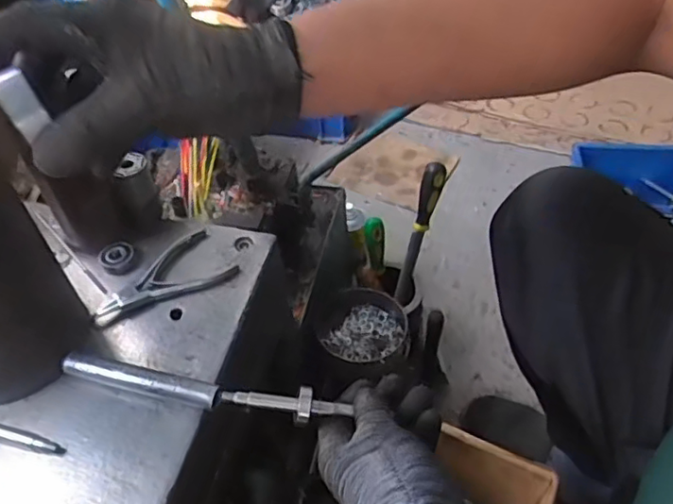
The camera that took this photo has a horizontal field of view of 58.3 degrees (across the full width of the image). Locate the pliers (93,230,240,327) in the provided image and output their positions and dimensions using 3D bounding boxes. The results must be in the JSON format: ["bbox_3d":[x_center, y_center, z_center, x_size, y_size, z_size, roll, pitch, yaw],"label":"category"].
[{"bbox_3d":[-0.171,0.028,0.585,0.134,0.011,0.069,-28,51,-20],"label":"pliers"}]

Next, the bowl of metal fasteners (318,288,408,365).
[{"bbox_3d":[0.034,0.103,0.844,0.123,0.044,0.109,14,50,17],"label":"bowl of metal fasteners"}]

